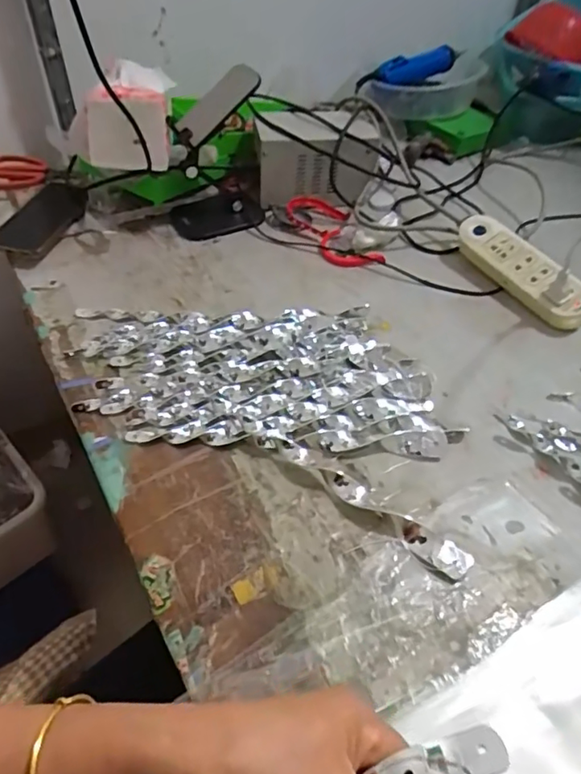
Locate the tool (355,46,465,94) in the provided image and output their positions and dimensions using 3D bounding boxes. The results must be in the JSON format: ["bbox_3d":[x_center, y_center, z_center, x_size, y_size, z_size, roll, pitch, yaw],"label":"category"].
[{"bbox_3d":[0.208,-0.512,0.892,0.238,0.038,0.049,-28,57,-24],"label":"tool"}]

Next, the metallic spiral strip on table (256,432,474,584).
[{"bbox_3d":[0.058,0.094,0.472,0.207,0.029,0.029,31,54,23],"label":"metallic spiral strip on table"}]

